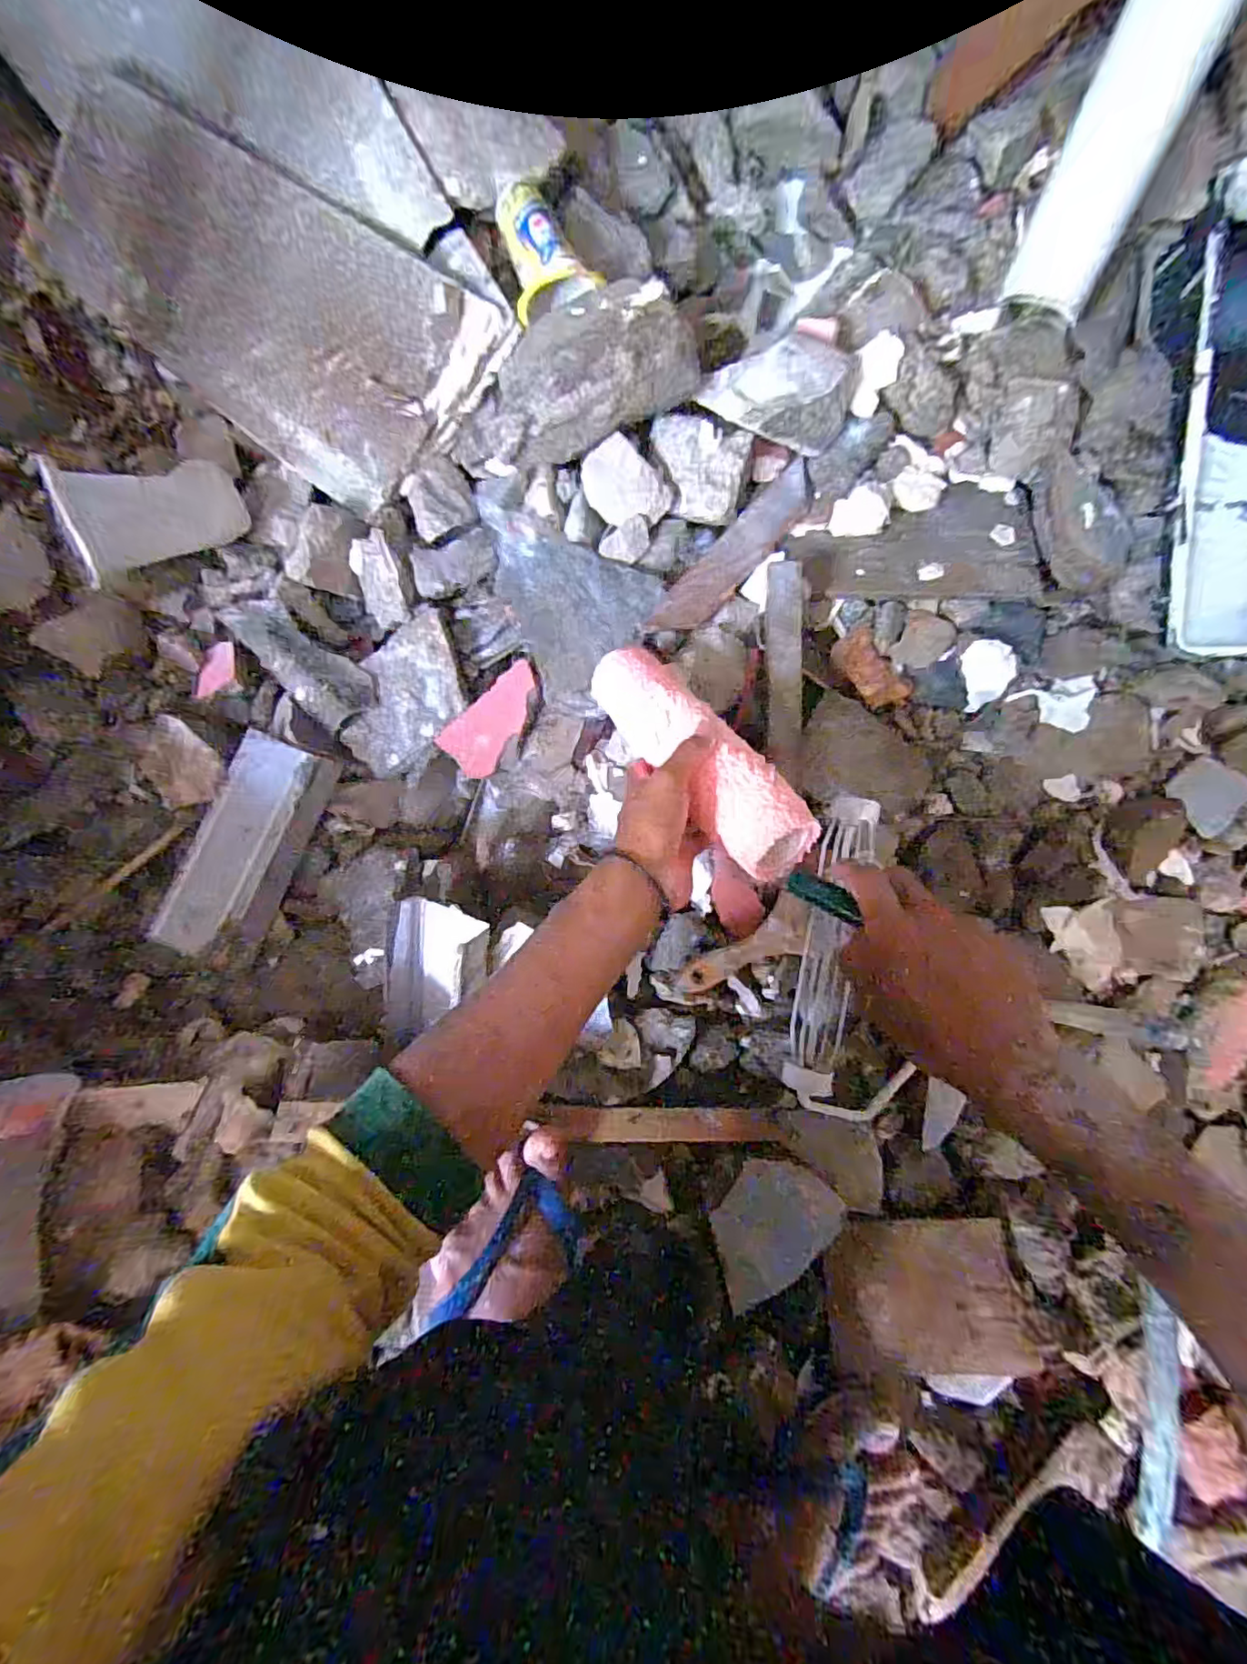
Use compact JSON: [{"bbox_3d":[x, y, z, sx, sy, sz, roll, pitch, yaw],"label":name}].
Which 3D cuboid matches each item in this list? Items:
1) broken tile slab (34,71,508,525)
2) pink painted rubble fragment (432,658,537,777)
[{"bbox_3d":[-0.327,-0.473,0.528,0.413,0.023,0.194,36,107,1],"label":"broken tile slab"},{"bbox_3d":[-0.112,-0.099,0.541,0.105,0.017,0.052,-45,90,-1],"label":"pink painted rubble fragment"}]

